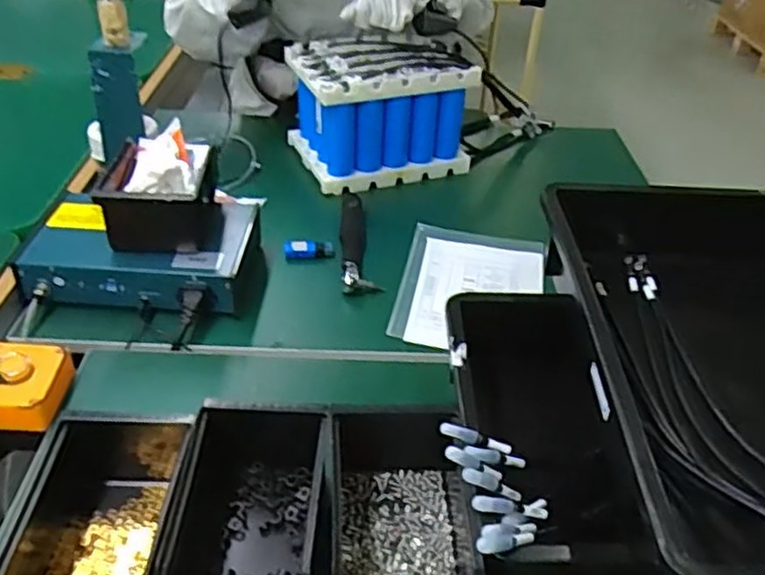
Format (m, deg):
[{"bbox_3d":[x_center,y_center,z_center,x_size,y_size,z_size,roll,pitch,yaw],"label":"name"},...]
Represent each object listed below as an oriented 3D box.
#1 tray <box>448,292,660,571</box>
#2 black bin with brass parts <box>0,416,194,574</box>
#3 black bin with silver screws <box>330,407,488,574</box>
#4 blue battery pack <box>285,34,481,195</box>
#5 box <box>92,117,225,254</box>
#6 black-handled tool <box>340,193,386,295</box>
[{"bbox_3d":[0.122,0.120,0.592,0.121,0.085,0.268,2,37,-1],"label":"tray"},{"bbox_3d":[-0.202,0.173,0.517,0.106,0.079,0.206,3,37,0],"label":"black bin with brass parts"},{"bbox_3d":[0.013,0.171,0.534,0.111,0.075,0.198,0,37,-3],"label":"black bin with silver screws"},{"bbox_3d":[-0.009,-0.261,1.035,0.235,0.156,0.199,-14,40,-20],"label":"blue battery pack"},{"bbox_3d":[-0.242,-0.112,0.778,0.112,0.088,0.155,-1,38,-5],"label":"box"},{"bbox_3d":[-0.032,-0.062,0.881,0.043,0.023,0.211,-1,38,-5],"label":"black-handled tool"}]

